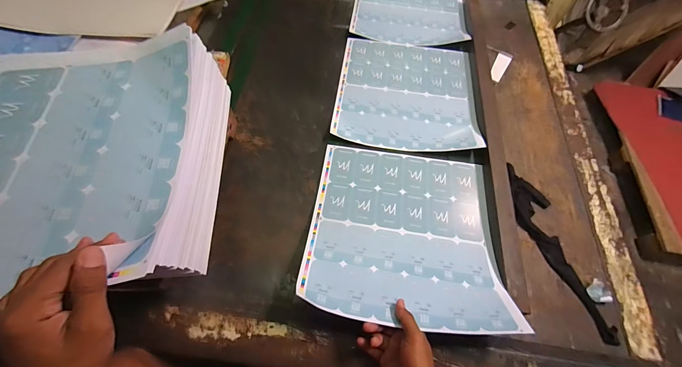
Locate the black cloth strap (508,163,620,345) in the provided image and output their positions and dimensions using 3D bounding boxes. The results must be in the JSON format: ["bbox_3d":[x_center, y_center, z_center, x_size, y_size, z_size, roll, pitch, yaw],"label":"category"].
[{"bbox_3d":[0.431,0.122,0.609,0.076,0.028,0.357,-13,63,-9],"label":"black cloth strap"}]

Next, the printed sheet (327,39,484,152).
[{"bbox_3d":[0.171,-0.250,0.809,0.347,0.028,0.376,8,62,2],"label":"printed sheet"}]

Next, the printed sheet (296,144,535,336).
[{"bbox_3d":[0.122,0.074,0.588,0.352,0.092,0.368,7,61,1],"label":"printed sheet"}]

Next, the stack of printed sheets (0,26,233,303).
[{"bbox_3d":[-0.384,-0.019,0.418,0.377,0.152,0.376,-3,62,-4],"label":"stack of printed sheets"}]

